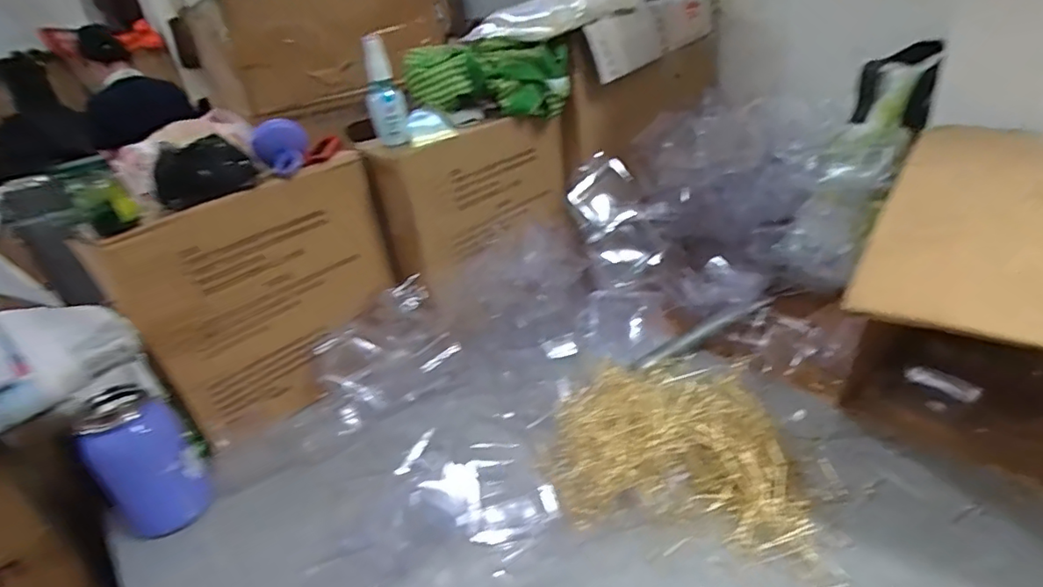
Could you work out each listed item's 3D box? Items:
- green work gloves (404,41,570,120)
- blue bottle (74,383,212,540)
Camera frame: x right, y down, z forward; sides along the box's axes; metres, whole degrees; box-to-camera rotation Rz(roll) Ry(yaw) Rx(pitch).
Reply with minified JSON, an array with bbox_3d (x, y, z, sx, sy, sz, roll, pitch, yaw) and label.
[{"bbox_3d":[-0.048,-0.291,0.741,0.215,0.086,0.073,6,32,25],"label":"green work gloves"},{"bbox_3d":[-0.361,0.163,0.519,0.070,0.132,0.068,8,33,27],"label":"blue bottle"}]

